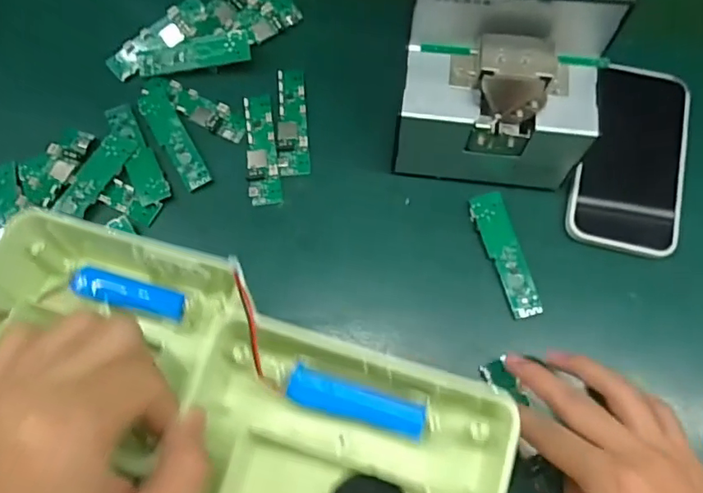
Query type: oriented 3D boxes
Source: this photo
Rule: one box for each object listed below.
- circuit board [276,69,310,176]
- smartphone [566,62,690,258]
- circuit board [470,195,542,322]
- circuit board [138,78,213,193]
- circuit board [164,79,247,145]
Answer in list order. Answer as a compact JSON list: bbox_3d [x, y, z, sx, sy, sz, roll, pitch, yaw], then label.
[{"bbox_3d":[-0.047,-0.099,0.421,0.024,0.004,0.091,-4,74,-4],"label":"circuit board"},{"bbox_3d":[0.208,-0.066,0.397,0.075,0.010,0.145,15,76,4],"label":"smartphone"},{"bbox_3d":[0.109,0.006,0.381,0.025,0.004,0.091,-16,74,5],"label":"circuit board"},{"bbox_3d":[-0.141,-0.089,0.415,0.026,0.009,0.102,-26,71,-10],"label":"circuit board"},{"bbox_3d":[-0.118,-0.108,0.426,0.078,0.004,0.024,30,75,8],"label":"circuit board"}]

